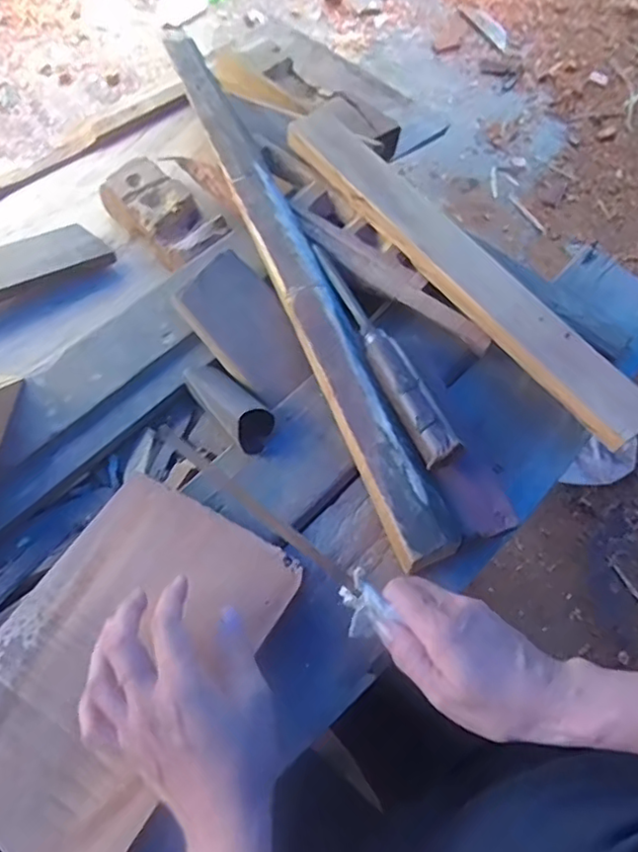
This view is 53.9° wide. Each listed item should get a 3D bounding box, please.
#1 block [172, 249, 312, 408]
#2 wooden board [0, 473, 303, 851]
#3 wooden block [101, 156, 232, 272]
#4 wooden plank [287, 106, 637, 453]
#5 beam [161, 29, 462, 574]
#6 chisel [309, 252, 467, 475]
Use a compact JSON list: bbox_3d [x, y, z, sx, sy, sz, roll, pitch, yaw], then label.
[{"bbox_3d":[-0.061,-0.087,0.563,0.076,0.021,0.130,-42,94,-9],"label":"block"},{"bbox_3d":[-0.146,0.151,0.430,0.173,0.015,0.236,30,63,14],"label":"wooden board"},{"bbox_3d":[-0.159,-0.220,0.658,0.145,0.039,0.076,39,68,17],"label":"wooden block"},{"bbox_3d":[0.120,-0.153,0.568,0.053,0.028,0.430,-33,69,-17],"label":"wooden plank"},{"bbox_3d":[-0.032,-0.166,0.574,0.046,0.034,0.619,-19,65,-11],"label":"beam"},{"bbox_3d":[0.048,-0.071,0.517,0.027,0.025,0.239,-20,65,-12],"label":"chisel"}]

